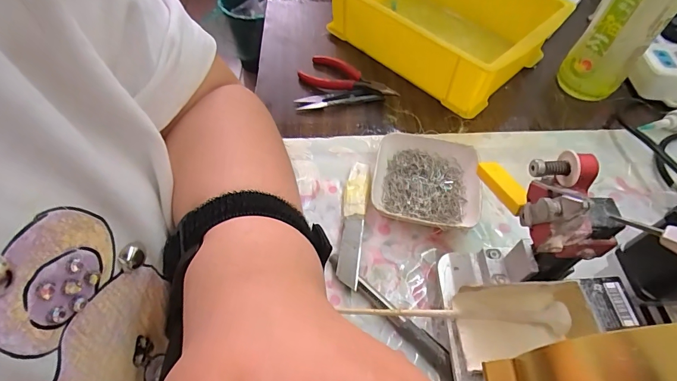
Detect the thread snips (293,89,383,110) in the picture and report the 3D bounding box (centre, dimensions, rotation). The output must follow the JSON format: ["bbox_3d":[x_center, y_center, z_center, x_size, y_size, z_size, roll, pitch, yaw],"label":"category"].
[{"bbox_3d":[0.000,-0.104,0.427,0.096,0.010,0.020,-7,56,-6],"label":"thread snips"}]

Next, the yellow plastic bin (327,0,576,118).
[{"bbox_3d":[0.126,-0.214,0.468,0.240,0.075,0.187,38,63,22],"label":"yellow plastic bin"}]

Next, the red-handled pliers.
[{"bbox_3d":[0.013,-0.134,0.440,0.117,0.019,0.049,16,57,10],"label":"red-handled pliers"}]

